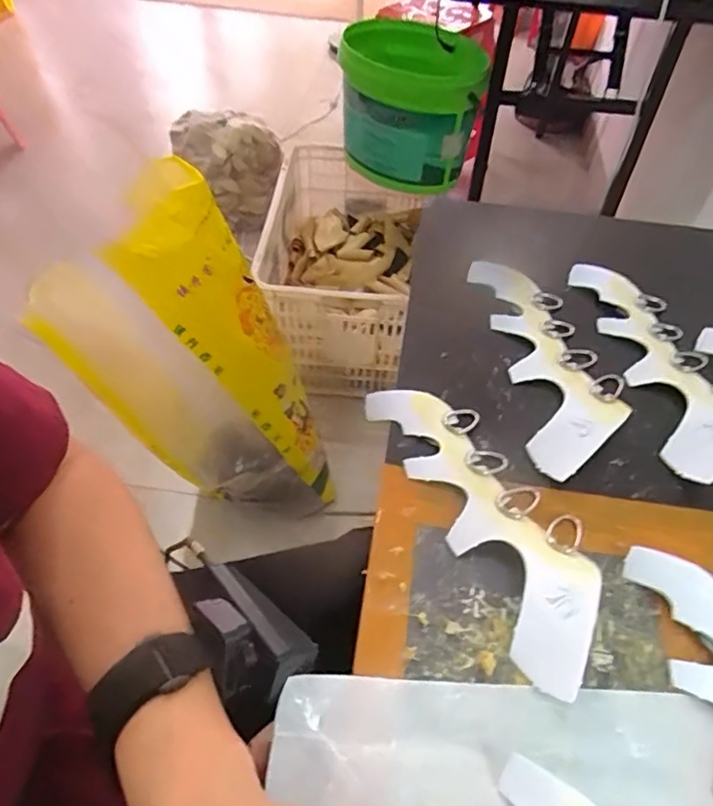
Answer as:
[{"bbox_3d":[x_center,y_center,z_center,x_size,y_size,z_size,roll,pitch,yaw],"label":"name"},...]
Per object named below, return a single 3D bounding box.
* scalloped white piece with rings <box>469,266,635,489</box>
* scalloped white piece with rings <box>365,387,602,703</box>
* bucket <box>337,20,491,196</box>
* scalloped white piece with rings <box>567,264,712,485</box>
[{"bbox_3d":[0.153,-0.039,0.454,0.080,0.016,0.211,-4,51,-6],"label":"scalloped white piece with rings"},{"bbox_3d":[0.081,0.063,0.367,0.077,0.021,0.219,-21,55,-18],"label":"scalloped white piece with rings"},{"bbox_3d":[0.128,-0.696,1.361,0.309,0.249,0.322,-1,50,1],"label":"bucket"},{"bbox_3d":[0.242,-0.036,0.455,0.074,0.014,0.225,-4,51,-5],"label":"scalloped white piece with rings"}]

